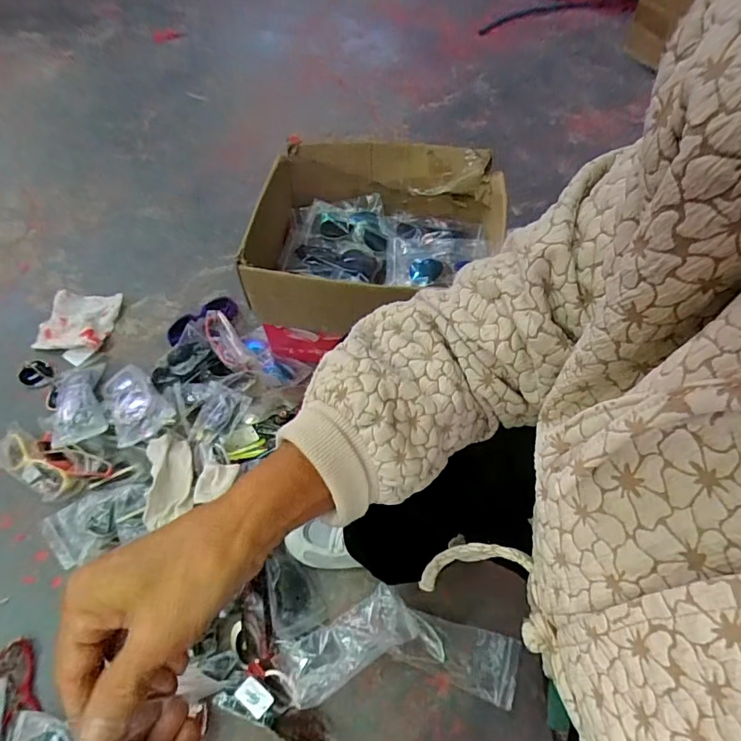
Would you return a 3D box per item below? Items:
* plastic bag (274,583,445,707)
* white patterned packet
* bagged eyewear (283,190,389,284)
[{"bbox_3d":[-0.017,0.362,0.629,0.203,0.034,0.096,-15,61,-7],"label":"plastic bag"},{"bbox_3d":[-0.576,-0.095,0.908,0.138,0.032,0.147,5,61,4],"label":"white patterned packet"},{"bbox_3d":[-0.058,-0.239,0.858,0.187,0.035,0.206,8,59,5],"label":"bagged eyewear"}]

